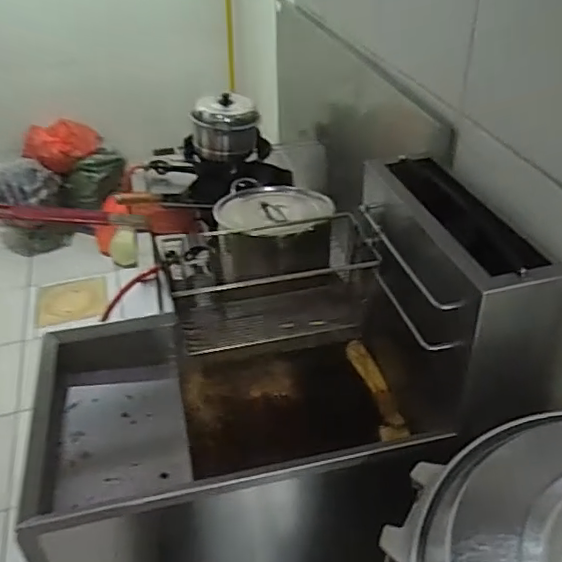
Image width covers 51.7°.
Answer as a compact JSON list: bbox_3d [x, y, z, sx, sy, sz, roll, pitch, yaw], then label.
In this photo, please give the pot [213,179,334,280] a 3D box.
[{"bbox_3d":[-0.021,-0.104,1.279,0.266,0.145,0.254,13,38,19],"label":"pot"}]

